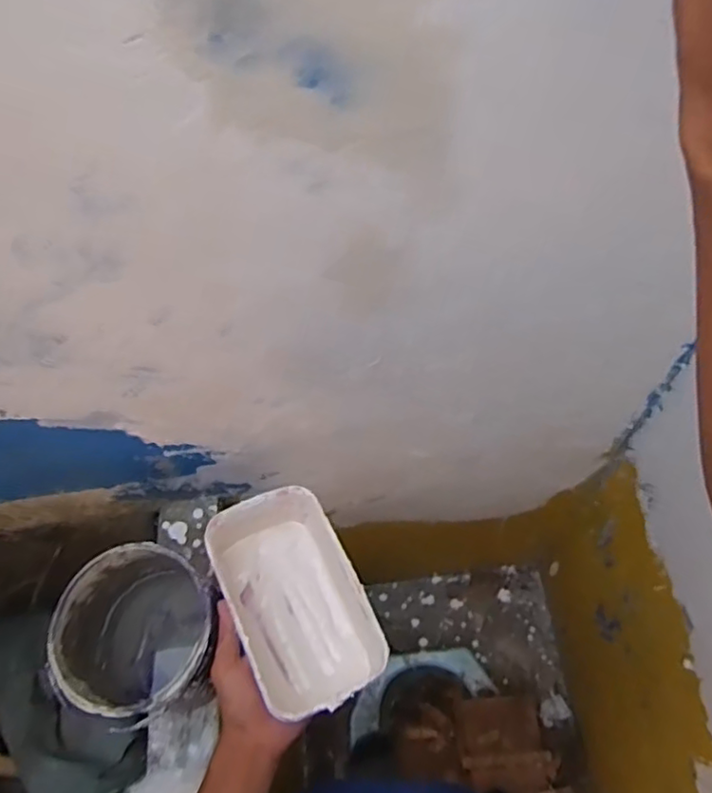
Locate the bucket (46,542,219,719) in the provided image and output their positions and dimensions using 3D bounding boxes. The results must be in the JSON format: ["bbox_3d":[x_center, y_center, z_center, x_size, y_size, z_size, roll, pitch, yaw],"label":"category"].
[{"bbox_3d":[-0.252,0.301,0.781,0.181,0.178,0.179,-2,61,3],"label":"bucket"}]

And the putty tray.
[{"bbox_3d":[-0.056,0.182,0.572,0.113,0.078,0.177,-26,63,-10],"label":"putty tray"}]

